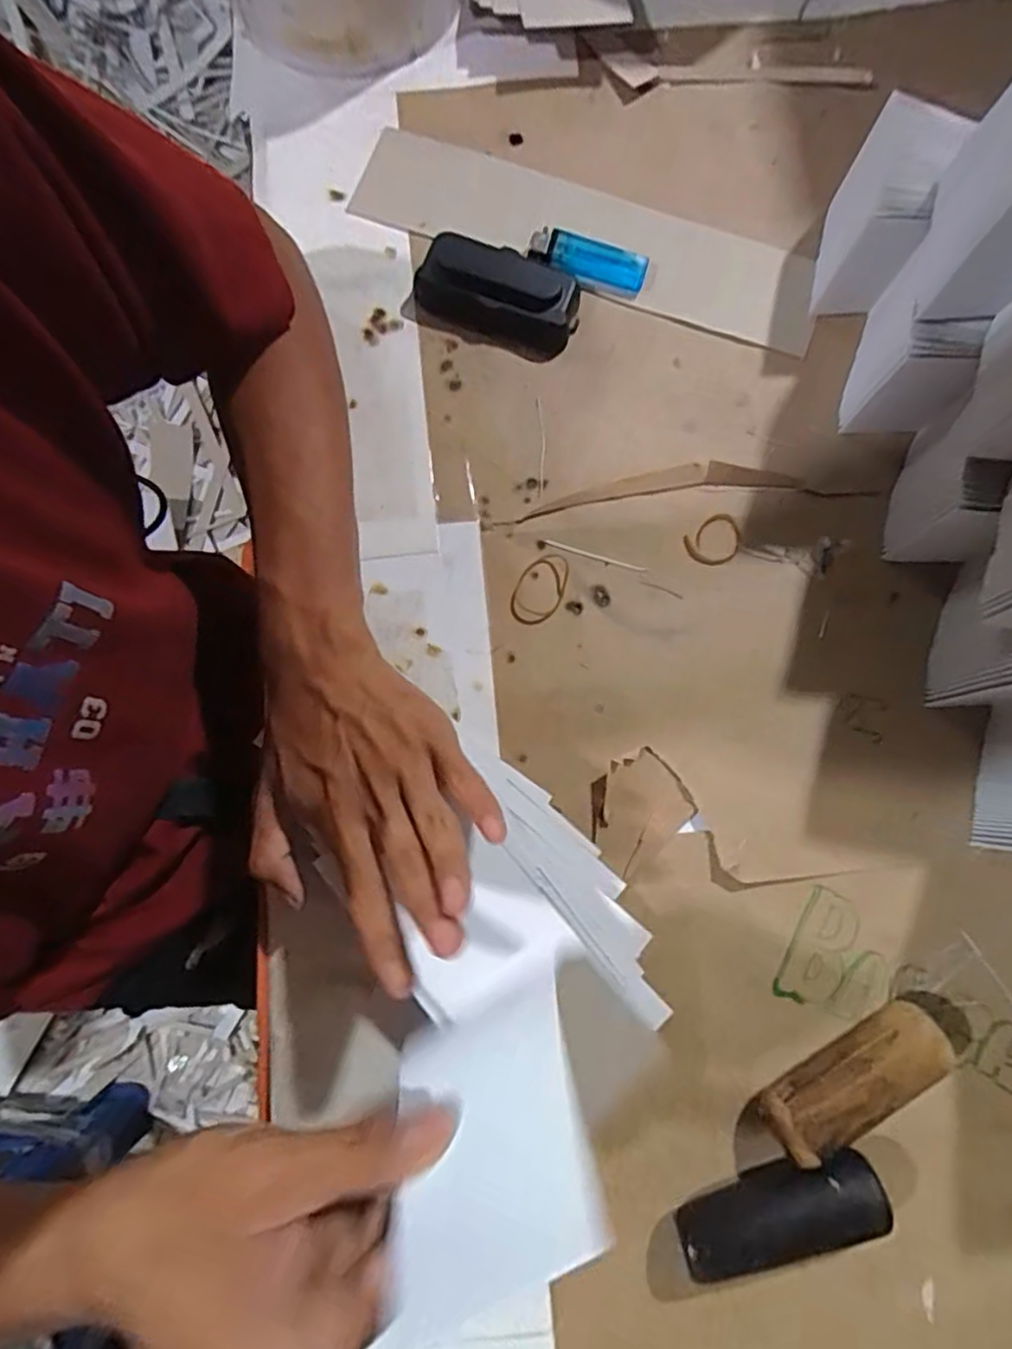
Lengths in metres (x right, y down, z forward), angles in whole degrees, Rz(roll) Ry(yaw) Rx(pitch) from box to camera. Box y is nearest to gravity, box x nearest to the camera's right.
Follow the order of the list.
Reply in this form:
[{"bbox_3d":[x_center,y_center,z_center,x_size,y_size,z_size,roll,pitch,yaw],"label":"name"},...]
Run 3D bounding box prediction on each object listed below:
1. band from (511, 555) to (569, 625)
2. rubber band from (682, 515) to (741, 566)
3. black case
[{"bbox_3d":[0.022,-0.054,0.418,0.029,0.004,0.049,27,80,4],"label":"band"},{"bbox_3d":[0.134,-0.085,0.423,0.036,0.004,0.028,-35,81,-7],"label":"rubber band"},{"bbox_3d":[-0.004,-0.254,0.440,0.104,0.029,0.059,24,79,4],"label":"black case"}]

